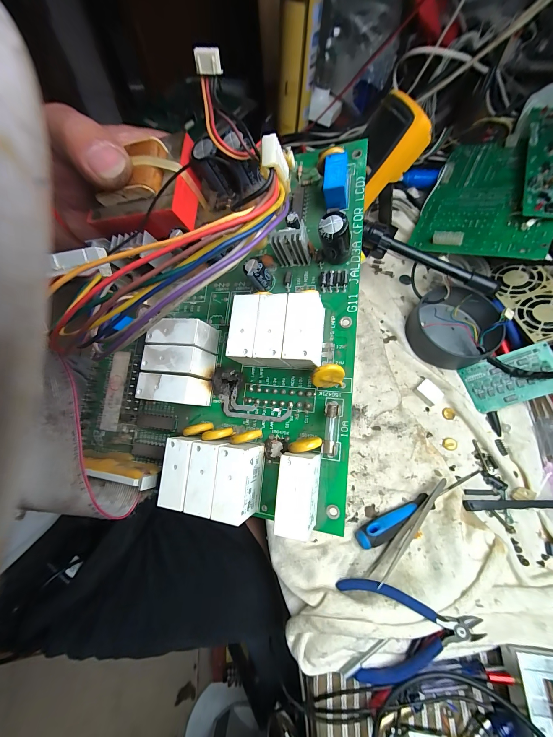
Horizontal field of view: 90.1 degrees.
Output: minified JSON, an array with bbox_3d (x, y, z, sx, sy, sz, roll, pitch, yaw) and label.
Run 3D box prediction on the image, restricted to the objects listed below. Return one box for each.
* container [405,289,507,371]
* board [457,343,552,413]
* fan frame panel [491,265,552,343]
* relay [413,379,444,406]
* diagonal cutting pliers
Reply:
[{"bbox_3d":[0.238,-0.059,0.366,0.108,0.048,0.104,-37,74,-14],"label":"container"},{"bbox_3d":[0.291,0.013,0.342,0.096,0.006,0.060,-23,77,23],"label":"board"},{"bbox_3d":[0.333,-0.090,0.359,0.065,0.008,0.128,-19,58,14],"label":"fan frame panel"},{"bbox_3d":[0.196,0.030,0.354,0.022,0.012,0.032,-43,76,-15],"label":"relay"},{"bbox_3d":[0.119,0.232,0.250,0.114,0.009,0.078,-18,75,13],"label":"diagonal cutting pliers"}]

